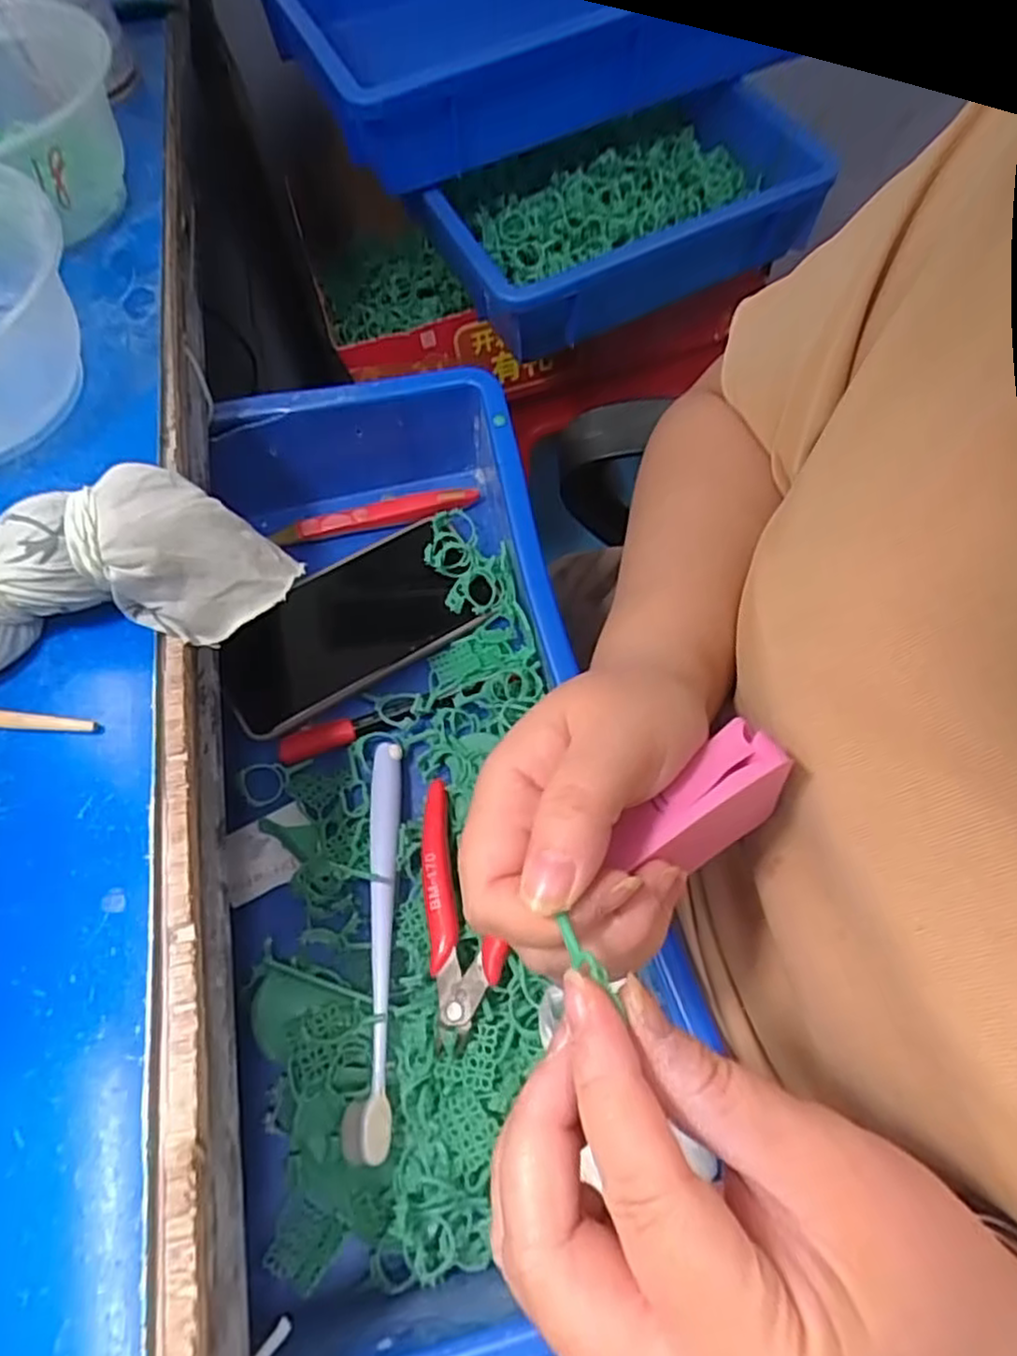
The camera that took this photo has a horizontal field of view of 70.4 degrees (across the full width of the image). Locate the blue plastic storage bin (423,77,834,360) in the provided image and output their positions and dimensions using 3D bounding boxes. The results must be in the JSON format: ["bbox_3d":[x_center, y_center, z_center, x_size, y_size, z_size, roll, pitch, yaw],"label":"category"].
[{"bbox_3d":[0.092,-0.375,0.582,0.274,0.069,0.169,-25,66,-8],"label":"blue plastic storage bin"}]

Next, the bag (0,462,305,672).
[{"bbox_3d":[-0.154,-0.041,0.257,0.146,0.053,0.054,-10,64,-15],"label":"bag"}]

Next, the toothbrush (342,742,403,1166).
[{"bbox_3d":[-0.062,0.115,0.334,0.019,0.018,0.181,-4,65,1],"label":"toothbrush"}]

